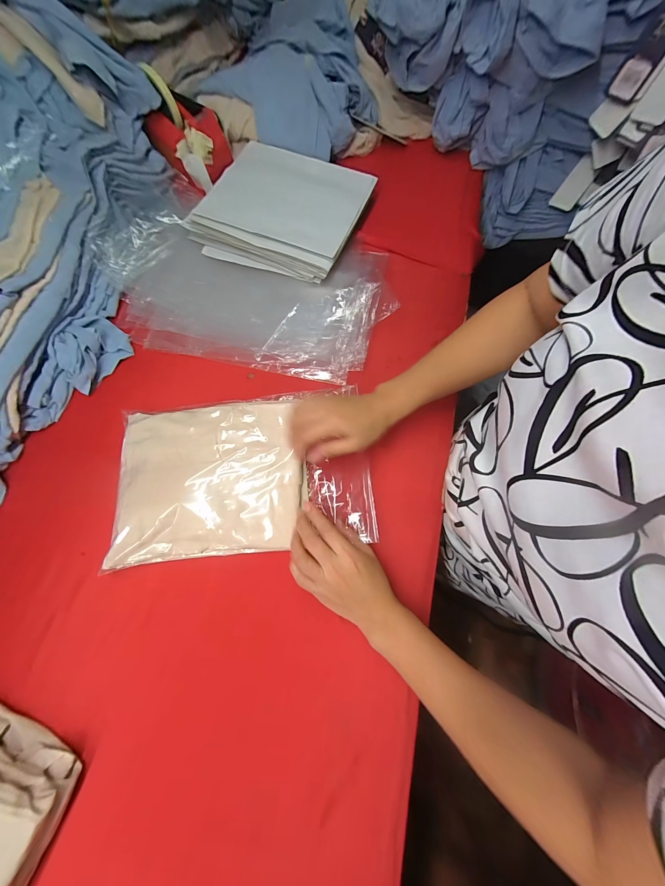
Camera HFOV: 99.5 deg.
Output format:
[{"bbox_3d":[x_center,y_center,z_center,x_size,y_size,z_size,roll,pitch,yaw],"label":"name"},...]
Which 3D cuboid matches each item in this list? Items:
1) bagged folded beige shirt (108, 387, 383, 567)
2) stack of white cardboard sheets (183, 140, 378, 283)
[{"bbox_3d":[-0.120,0.033,0.381,0.327,0.035,0.216,-5,76,-3],"label":"bagged folded beige shirt"},{"bbox_3d":[-0.088,-0.426,0.489,0.283,0.035,0.244,18,76,3],"label":"stack of white cardboard sheets"}]

